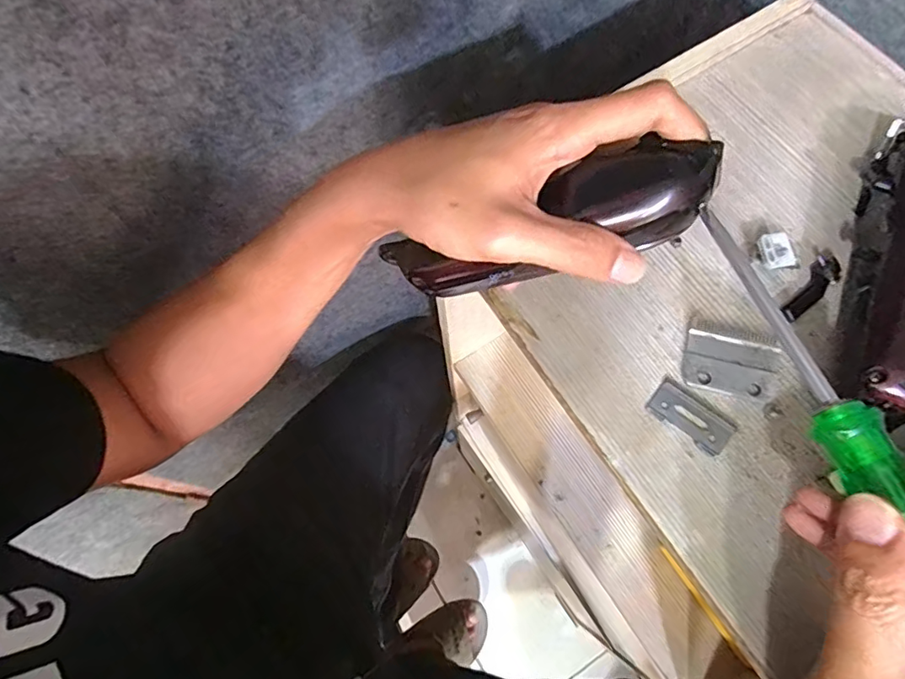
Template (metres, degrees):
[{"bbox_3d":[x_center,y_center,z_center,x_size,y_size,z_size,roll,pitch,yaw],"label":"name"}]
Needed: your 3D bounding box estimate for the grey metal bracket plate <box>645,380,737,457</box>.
[{"bbox_3d":[0.122,0.039,0.274,0.041,0.004,0.021,37,74,14],"label":"grey metal bracket plate"}]

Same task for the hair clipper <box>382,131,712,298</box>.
[{"bbox_3d":[0.046,-0.056,0.272,0.163,0.047,0.038,-20,67,22],"label":"hair clipper"}]

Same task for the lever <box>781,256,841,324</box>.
[{"bbox_3d":[0.193,-0.026,0.288,0.014,0.013,0.043,38,74,14],"label":"lever"}]

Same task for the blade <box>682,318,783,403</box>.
[{"bbox_3d":[0.146,0.010,0.283,0.045,0.006,0.041,15,70,7],"label":"blade"}]

